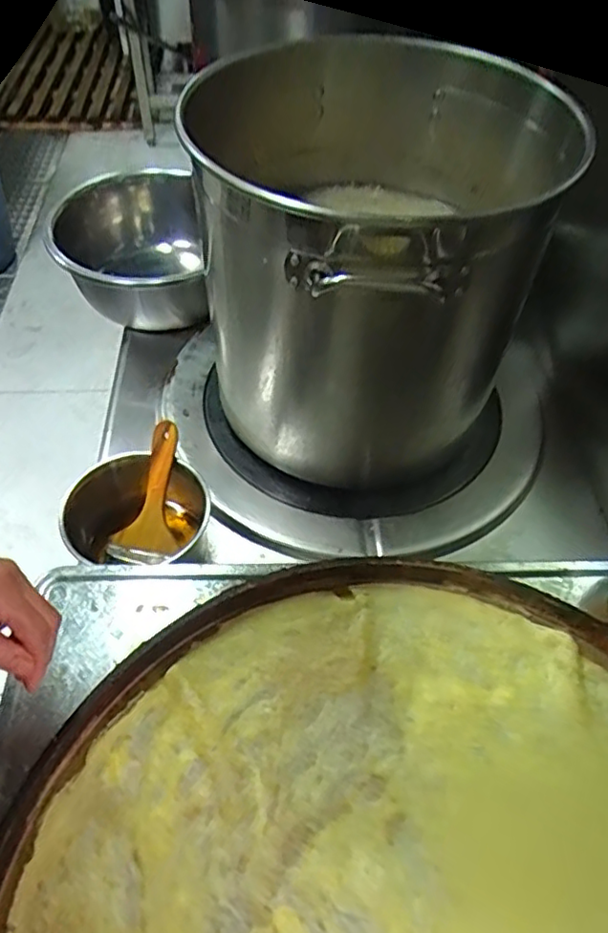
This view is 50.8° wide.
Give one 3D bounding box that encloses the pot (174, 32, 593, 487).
[{"bbox_3d":[0.085,-0.219,0.762,0.340,0.378,0.422,16,53,10],"label":"pot"}]

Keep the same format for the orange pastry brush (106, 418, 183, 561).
[{"bbox_3d":[-0.164,0.025,0.722,0.074,0.146,0.018,13,7,8],"label":"orange pastry brush"}]

